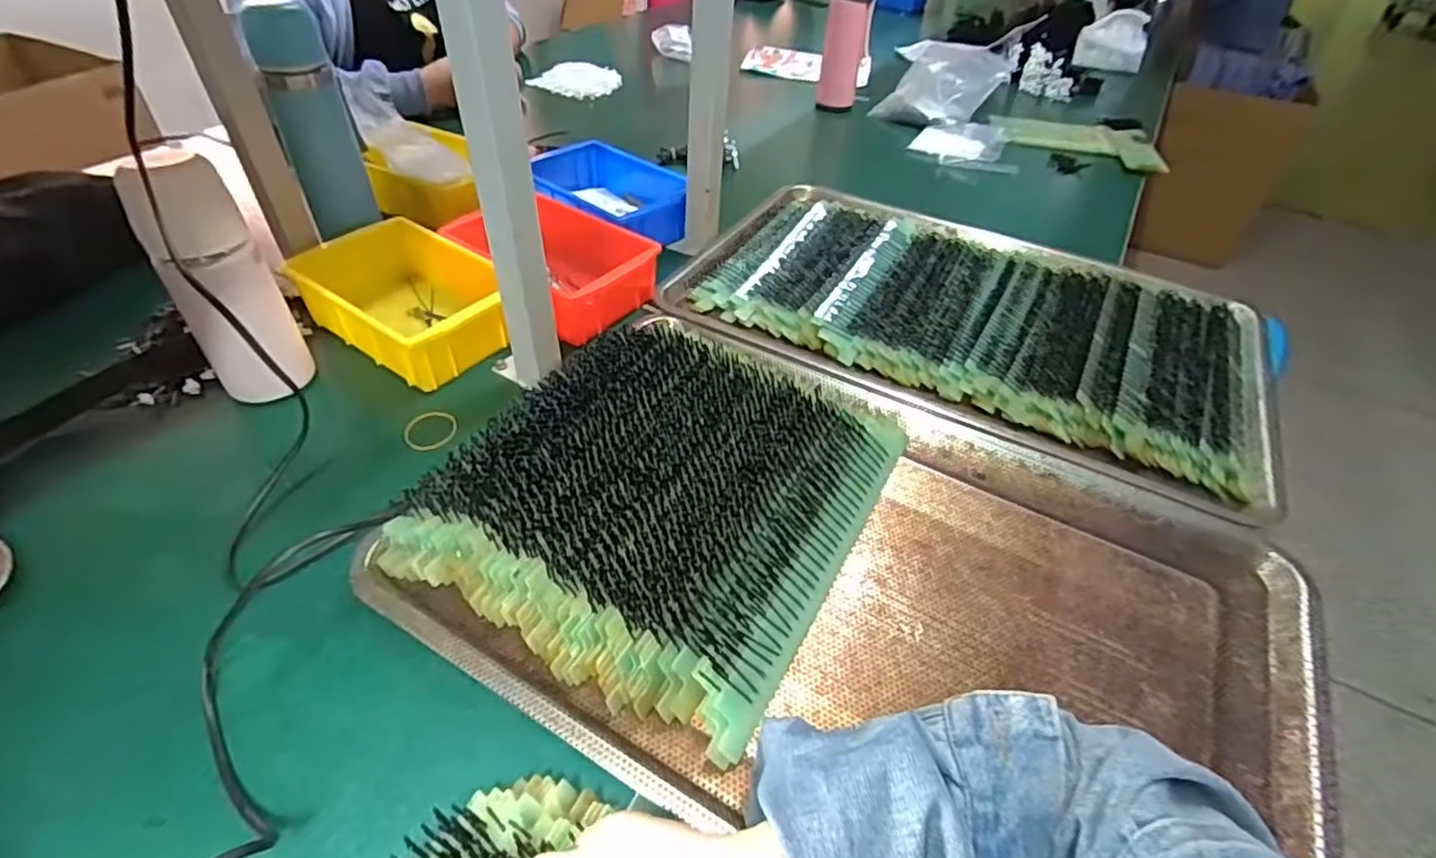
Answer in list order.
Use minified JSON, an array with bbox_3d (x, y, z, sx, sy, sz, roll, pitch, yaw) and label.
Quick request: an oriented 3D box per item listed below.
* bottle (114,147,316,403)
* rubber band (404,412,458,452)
[{"bbox_3d":[-0.389,-0.108,0.530,0.070,0.190,0.060,-31,55,-29],"label":"bottle"},{"bbox_3d":[-0.246,0.002,0.572,0.041,0.007,0.043,6,51,-7],"label":"rubber band"}]

